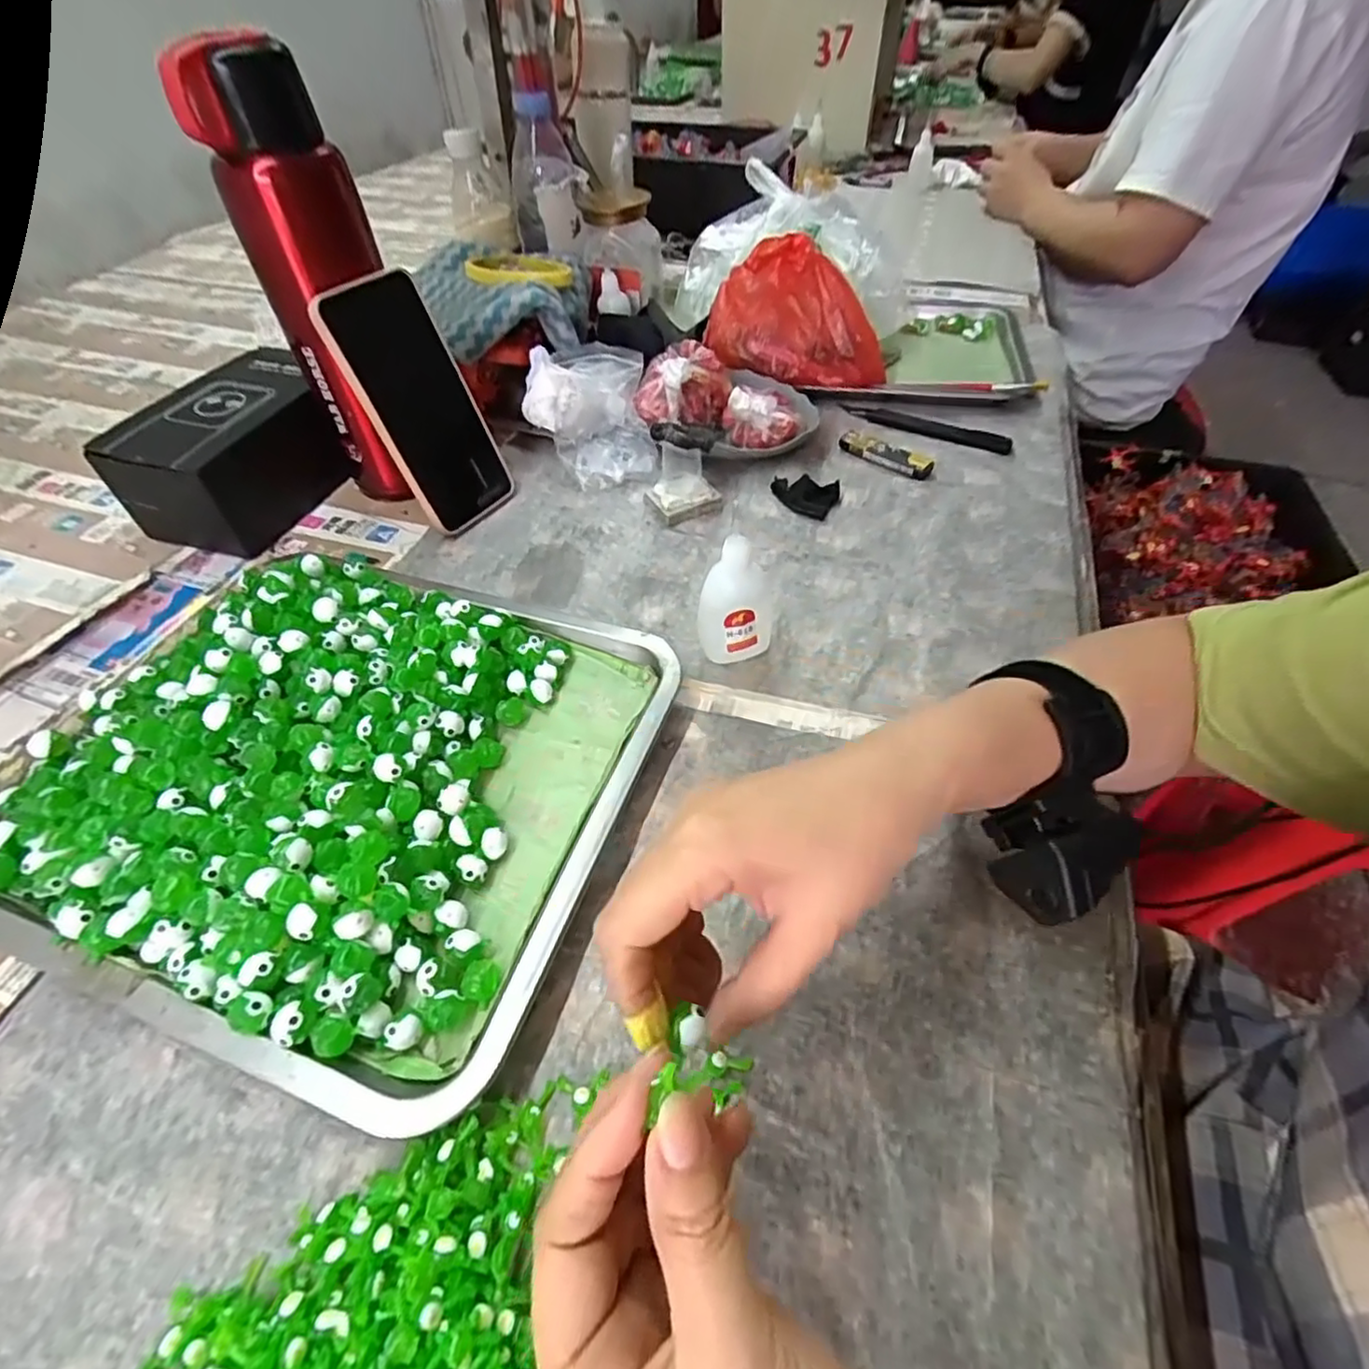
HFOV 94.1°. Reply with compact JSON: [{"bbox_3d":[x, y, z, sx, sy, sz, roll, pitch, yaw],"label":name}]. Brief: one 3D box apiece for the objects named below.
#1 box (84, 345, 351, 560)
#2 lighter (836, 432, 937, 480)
[{"bbox_3d":[-0.338,-0.180,0.496,0.101,0.079,0.162,17,52,17],"label":"box"},{"bbox_3d":[0.167,-0.193,0.531,0.080,0.010,0.024,31,58,26],"label":"lighter"}]

